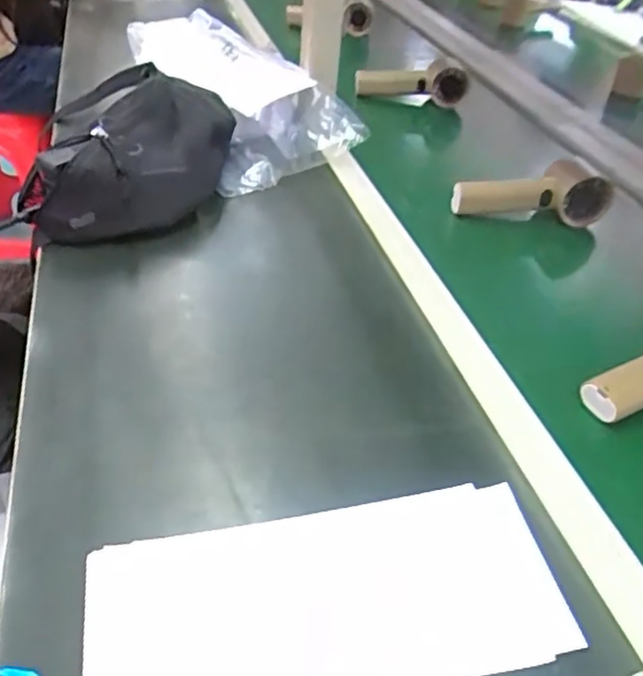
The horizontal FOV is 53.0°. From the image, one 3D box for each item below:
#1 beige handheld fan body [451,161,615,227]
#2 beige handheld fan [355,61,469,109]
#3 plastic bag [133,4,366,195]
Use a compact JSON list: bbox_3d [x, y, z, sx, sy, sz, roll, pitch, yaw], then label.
[{"bbox_3d":[0.220,-0.158,0.689,0.167,0.046,0.056,0,41,0],"label":"beige handheld fan body"},{"bbox_3d":[0.134,-0.379,0.953,0.158,0.050,0.058,11,41,6],"label":"beige handheld fan"},{"bbox_3d":[-0.112,-0.309,0.800,0.178,0.088,0.335,-22,45,-24],"label":"plastic bag"}]

